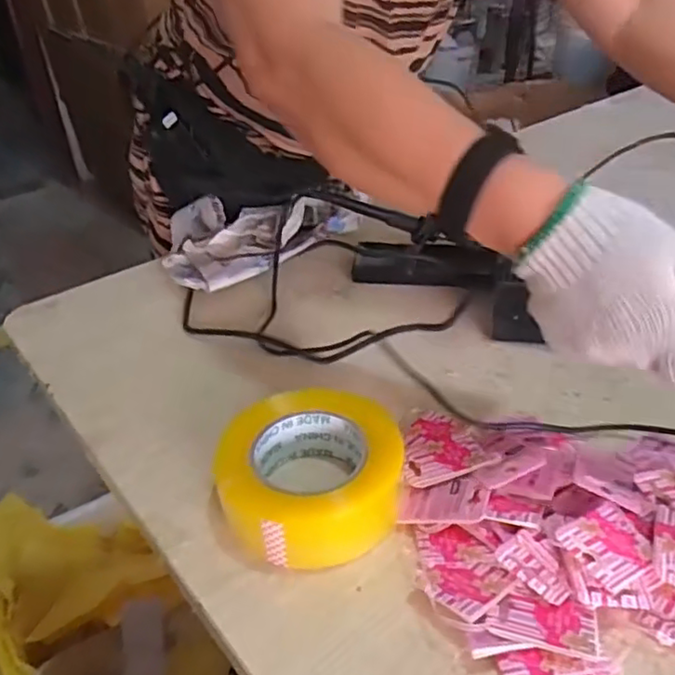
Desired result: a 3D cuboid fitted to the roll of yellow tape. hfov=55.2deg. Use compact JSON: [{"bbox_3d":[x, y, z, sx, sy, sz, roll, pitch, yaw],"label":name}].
[{"bbox_3d":[-0.021,0.088,0.444,0.120,0.060,0.111,-3,35,2],"label":"roll of yellow tape"}]

